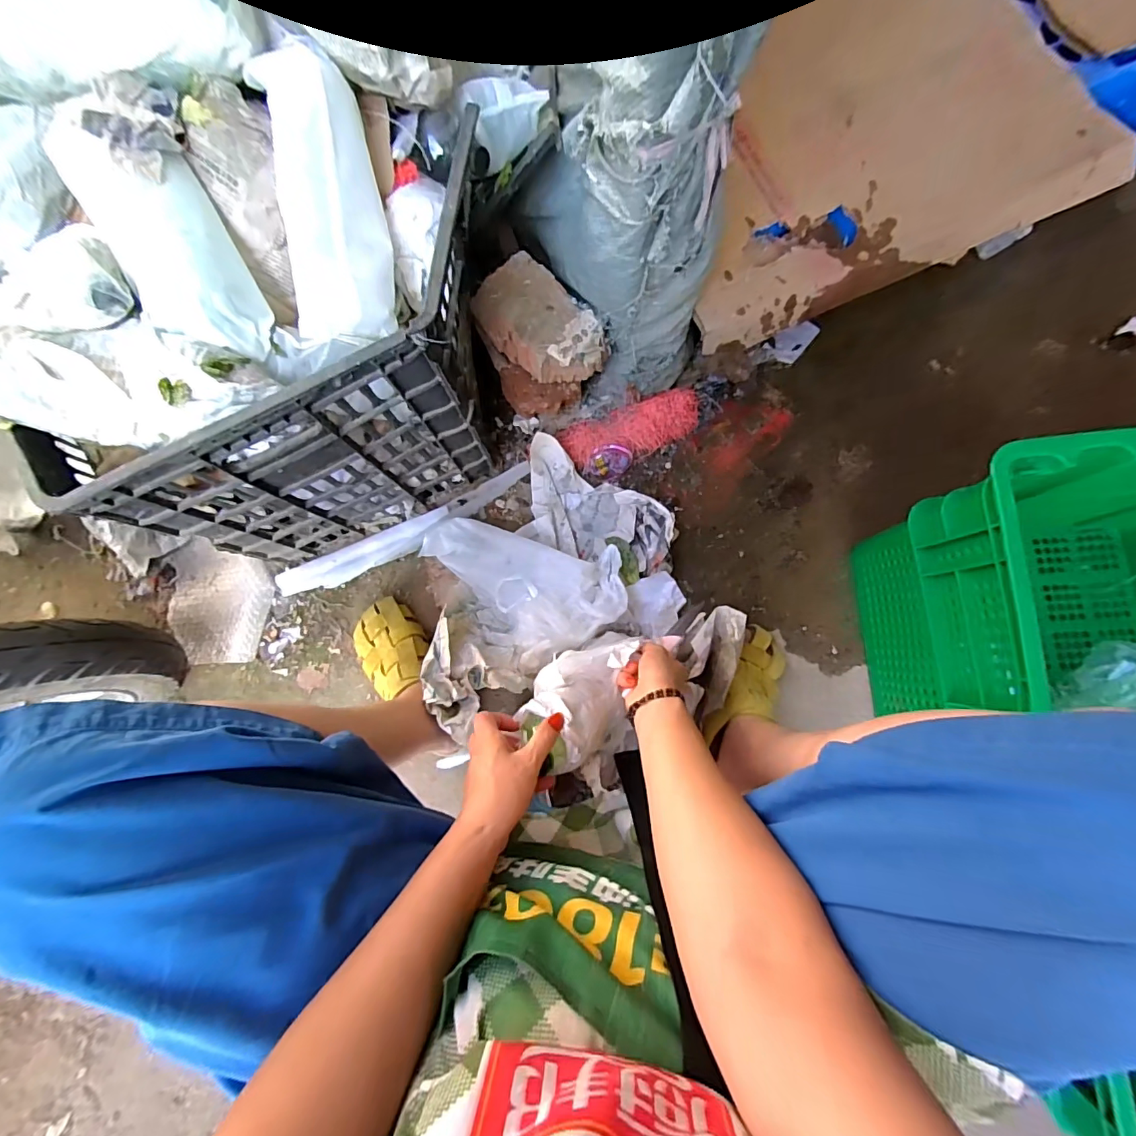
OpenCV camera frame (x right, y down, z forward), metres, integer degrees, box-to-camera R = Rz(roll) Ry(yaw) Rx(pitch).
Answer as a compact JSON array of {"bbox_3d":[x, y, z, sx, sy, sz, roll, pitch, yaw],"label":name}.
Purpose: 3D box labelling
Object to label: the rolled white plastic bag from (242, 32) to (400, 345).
[{"bbox_3d":[-0.256,-0.394,0.524,0.102,0.068,0.295,-8,98,3],"label":"rolled white plastic bag"}]

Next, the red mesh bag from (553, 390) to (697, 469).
[{"bbox_3d":[0.097,-0.214,0.778,0.238,0.039,0.075,-19,83,1],"label":"red mesh bag"}]

